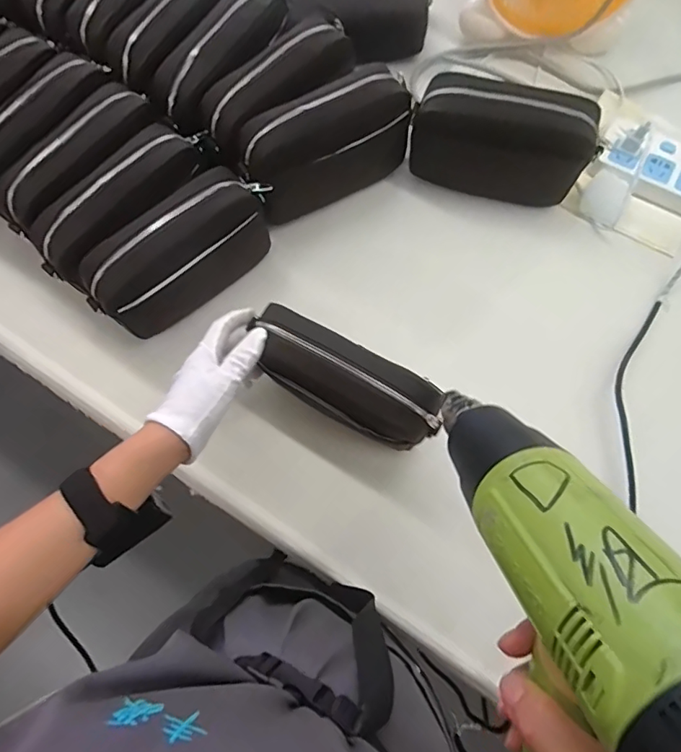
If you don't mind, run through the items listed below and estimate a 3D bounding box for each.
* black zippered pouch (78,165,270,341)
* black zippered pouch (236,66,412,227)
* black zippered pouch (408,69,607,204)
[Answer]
[{"bbox_3d":[-0.167,-0.130,0.532,0.208,0.119,0.068,-41,78,-9],"label":"black zippered pouch"},{"bbox_3d":[-0.015,-0.256,0.557,0.195,0.109,0.072,-30,77,-7],"label":"black zippered pouch"},{"bbox_3d":[0.180,-0.267,0.563,0.196,0.119,0.062,12,76,4],"label":"black zippered pouch"}]

